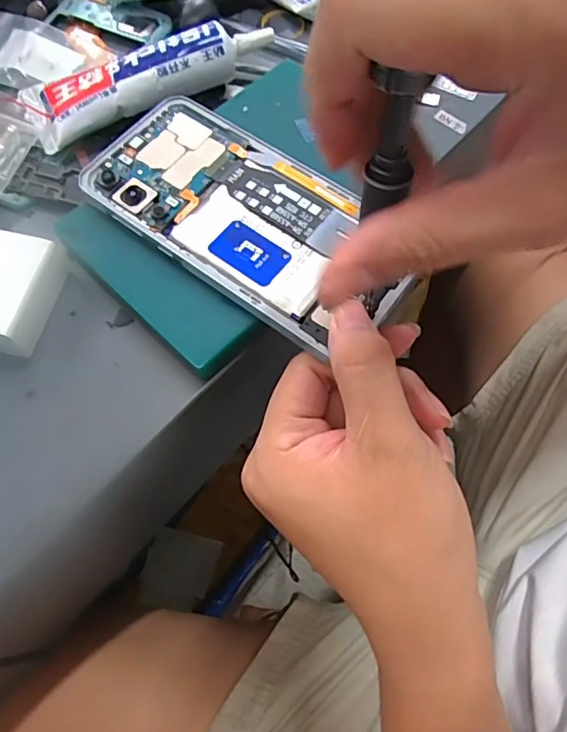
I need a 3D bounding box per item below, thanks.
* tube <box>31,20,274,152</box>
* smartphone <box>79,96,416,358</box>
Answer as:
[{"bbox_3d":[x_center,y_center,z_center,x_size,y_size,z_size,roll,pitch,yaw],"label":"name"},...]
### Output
[{"bbox_3d":[-0.071,-0.158,0.281,0.133,0.017,0.029,-22,68,-9],"label":"tube"},{"bbox_3d":[-0.018,-0.071,0.246,0.159,0.006,0.075,35,73,13],"label":"smartphone"}]

